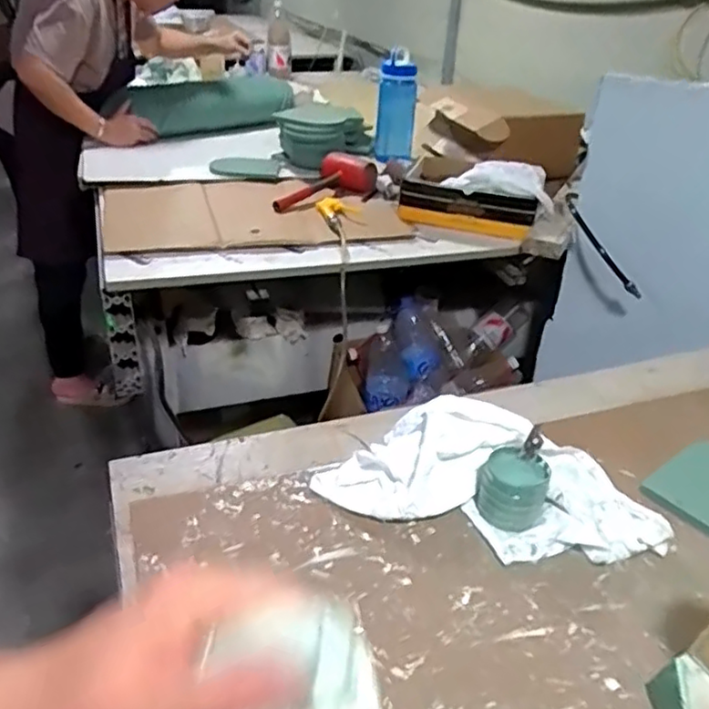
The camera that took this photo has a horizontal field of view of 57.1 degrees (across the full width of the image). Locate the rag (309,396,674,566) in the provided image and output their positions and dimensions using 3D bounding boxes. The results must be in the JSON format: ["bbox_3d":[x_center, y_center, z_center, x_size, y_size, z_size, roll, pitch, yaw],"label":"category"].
[{"bbox_3d":[0.145,0.131,0.705,0.368,0.069,0.166,9,32,9],"label":"rag"}]

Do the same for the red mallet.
[{"bbox_3d":[-0.077,-0.408,1.538,0.107,0.068,0.304,30,41,35],"label":"red mallet"}]

